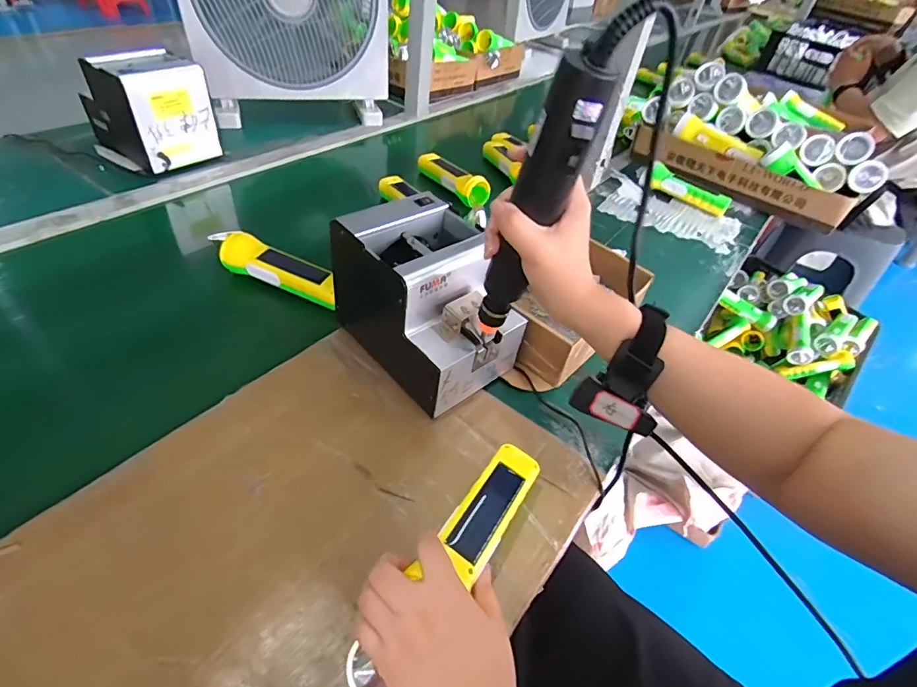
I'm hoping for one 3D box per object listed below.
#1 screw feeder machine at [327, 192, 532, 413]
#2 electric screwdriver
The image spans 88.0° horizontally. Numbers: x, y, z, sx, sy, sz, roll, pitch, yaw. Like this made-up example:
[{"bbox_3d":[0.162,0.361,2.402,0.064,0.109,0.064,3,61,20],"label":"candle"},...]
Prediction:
[{"bbox_3d":[-0.029,-0.046,0.510,0.127,0.152,0.169,-29,56,-33],"label":"screw feeder machine"},{"bbox_3d":[0.055,-0.093,0.360,0.031,0.234,0.038,-19,62,-25],"label":"electric screwdriver"}]

